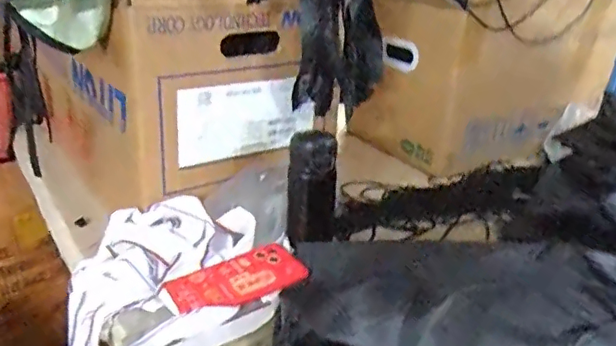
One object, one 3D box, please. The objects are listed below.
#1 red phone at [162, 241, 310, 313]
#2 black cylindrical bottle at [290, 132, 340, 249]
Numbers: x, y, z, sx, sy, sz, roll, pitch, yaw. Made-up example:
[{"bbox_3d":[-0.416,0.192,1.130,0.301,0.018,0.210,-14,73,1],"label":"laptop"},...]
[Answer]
[{"bbox_3d":[-0.084,0.126,0.668,0.159,0.008,0.079,-15,38,-28],"label":"red phone"},{"bbox_3d":[0.005,0.023,0.727,0.062,0.146,0.050,2,25,-1],"label":"black cylindrical bottle"}]

